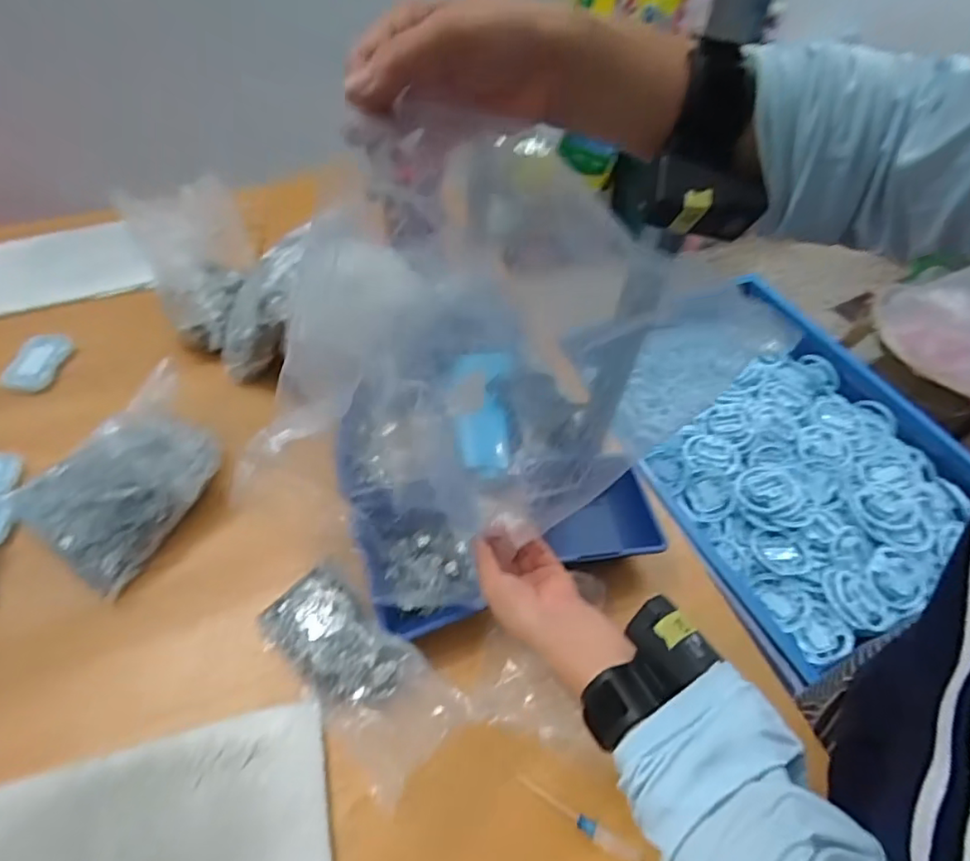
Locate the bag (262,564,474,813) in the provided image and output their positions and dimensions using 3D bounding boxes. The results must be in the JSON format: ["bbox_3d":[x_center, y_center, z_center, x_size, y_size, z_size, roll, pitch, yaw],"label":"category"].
[{"bbox_3d":[-0.112,0.205,0.481,0.212,0.044,0.089,29,57,35],"label":"bag"}]

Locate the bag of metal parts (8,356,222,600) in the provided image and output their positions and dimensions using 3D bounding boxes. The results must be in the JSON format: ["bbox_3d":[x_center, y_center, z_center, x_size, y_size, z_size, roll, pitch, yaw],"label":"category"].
[{"bbox_3d":[-0.377,0.038,0.589,0.155,0.077,0.217,25,57,15],"label":"bag of metal parts"}]

